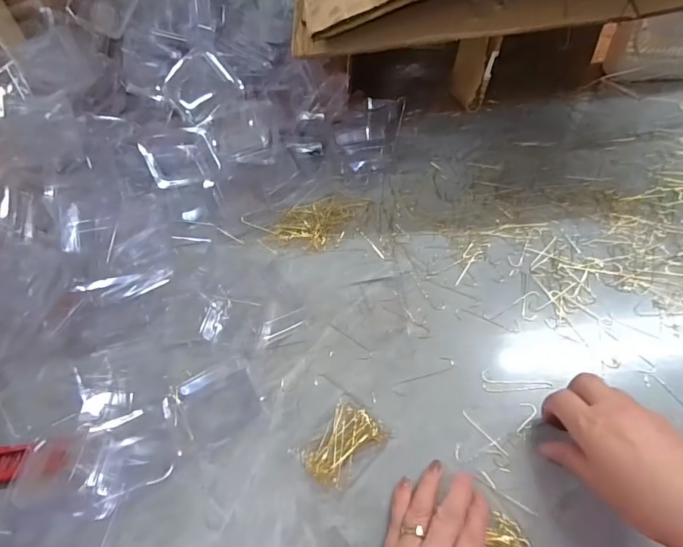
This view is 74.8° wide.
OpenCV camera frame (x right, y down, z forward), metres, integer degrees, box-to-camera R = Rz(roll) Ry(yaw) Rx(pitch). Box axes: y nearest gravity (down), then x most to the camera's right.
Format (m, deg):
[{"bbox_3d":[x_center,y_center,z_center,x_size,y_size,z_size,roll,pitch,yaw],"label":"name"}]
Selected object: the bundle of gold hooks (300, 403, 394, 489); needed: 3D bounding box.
[{"bbox_3d":[0.002,0.146,0.385,0.069,0.016,0.046,-38,58,-22],"label":"bundle of gold hooks"}]

